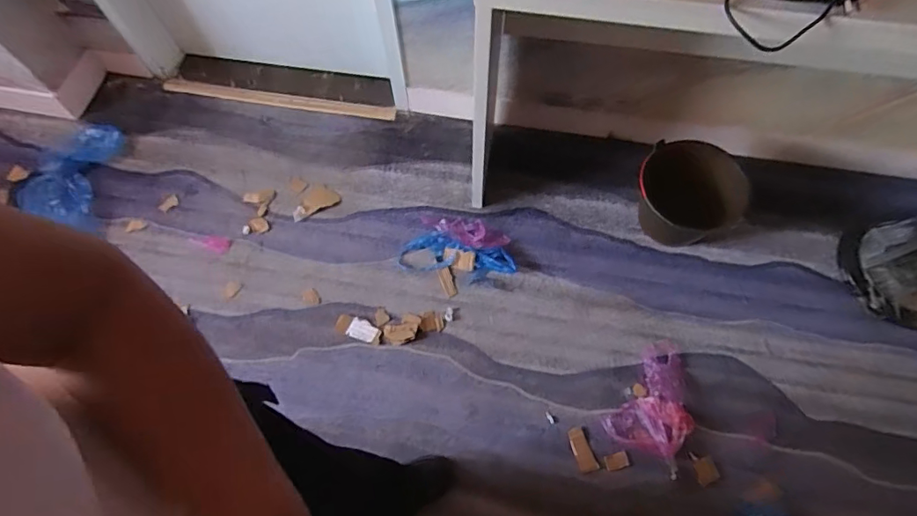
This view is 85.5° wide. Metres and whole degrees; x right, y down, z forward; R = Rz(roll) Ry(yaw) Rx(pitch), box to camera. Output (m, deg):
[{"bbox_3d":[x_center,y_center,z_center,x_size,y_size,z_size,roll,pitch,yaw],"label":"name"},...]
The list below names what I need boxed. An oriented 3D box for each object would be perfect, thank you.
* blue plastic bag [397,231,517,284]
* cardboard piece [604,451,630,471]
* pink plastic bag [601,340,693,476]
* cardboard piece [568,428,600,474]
[{"bbox_3d":[-0.004,0.000,1.395,0.319,0.028,0.123,12,69,8],"label":"blue plastic bag"},{"bbox_3d":[0.378,0.486,1.186,0.054,0.004,0.035,-14,68,-3],"label":"cardboard piece"},{"bbox_3d":[0.499,0.348,1.214,0.175,0.045,0.277,30,73,14],"label":"pink plastic bag"},{"bbox_3d":[0.300,0.468,1.206,0.044,0.007,0.102,-21,69,-5],"label":"cardboard piece"}]

